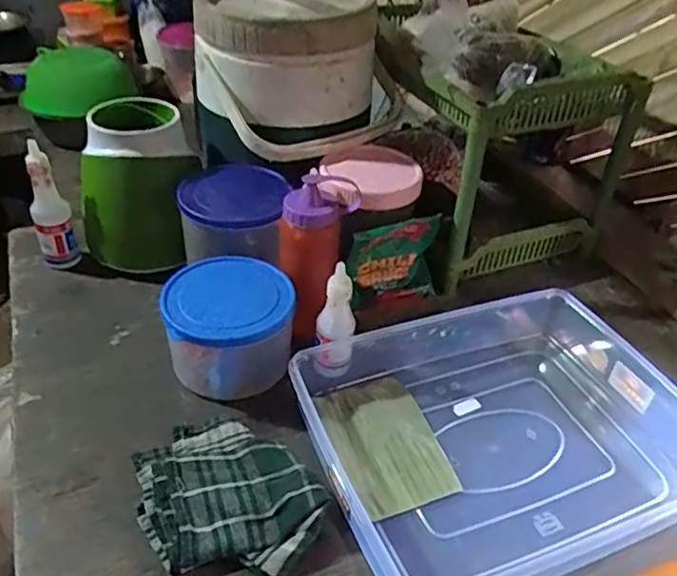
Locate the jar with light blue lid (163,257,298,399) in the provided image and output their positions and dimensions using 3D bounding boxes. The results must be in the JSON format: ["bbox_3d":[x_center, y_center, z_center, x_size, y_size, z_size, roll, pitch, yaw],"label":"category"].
[{"bbox_3d":[-0.119,0.041,0.675,0.131,0.094,0.120,-5,39,-11],"label":"jar with light blue lid"}]

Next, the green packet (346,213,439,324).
[{"bbox_3d":[0.068,-0.020,0.776,0.127,0.135,0.025,-14,41,-21],"label":"green packet"}]

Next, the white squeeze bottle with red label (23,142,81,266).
[{"bbox_3d":[-0.367,-0.099,0.782,0.045,0.167,0.042,-15,41,-22],"label":"white squeeze bottle with red label"}]

